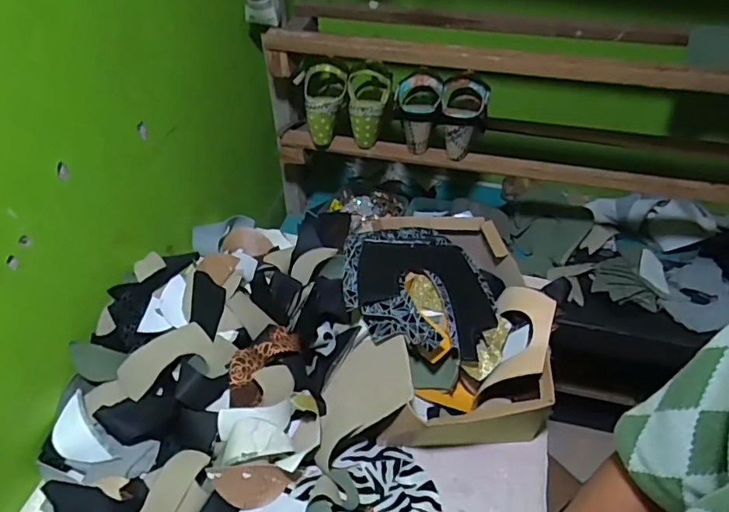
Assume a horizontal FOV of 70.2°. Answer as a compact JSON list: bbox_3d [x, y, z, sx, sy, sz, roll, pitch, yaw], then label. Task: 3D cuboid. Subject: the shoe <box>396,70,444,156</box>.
[{"bbox_3d":[0.099,-0.272,0.948,0.081,0.127,0.118,7,43,7],"label":"shoe"}]

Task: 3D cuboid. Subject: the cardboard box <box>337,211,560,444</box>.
[{"bbox_3d":[0.108,0.091,0.733,0.255,0.153,0.328,-4,44,-6],"label":"cardboard box"}]

